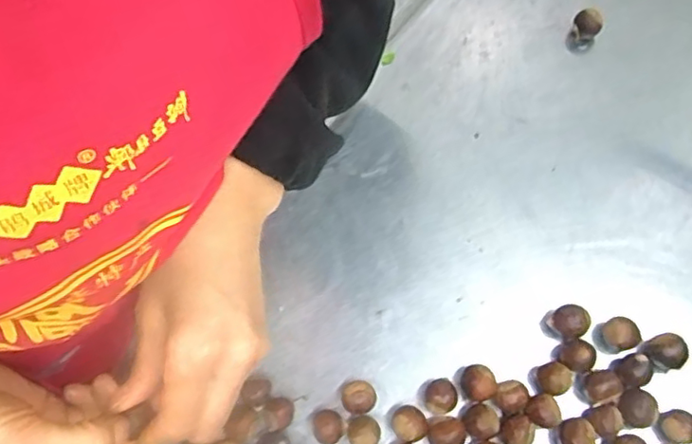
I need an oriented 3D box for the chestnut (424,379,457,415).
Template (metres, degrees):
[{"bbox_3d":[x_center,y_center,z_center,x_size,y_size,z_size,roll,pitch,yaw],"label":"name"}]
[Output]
[{"bbox_3d":[0.063,0.118,0.408,0.021,0.022,0.022,-8,67,-2],"label":"chestnut"}]

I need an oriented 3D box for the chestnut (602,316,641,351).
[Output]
[{"bbox_3d":[0.190,0.078,0.417,0.018,0.022,0.022,-22,68,-8],"label":"chestnut"}]

